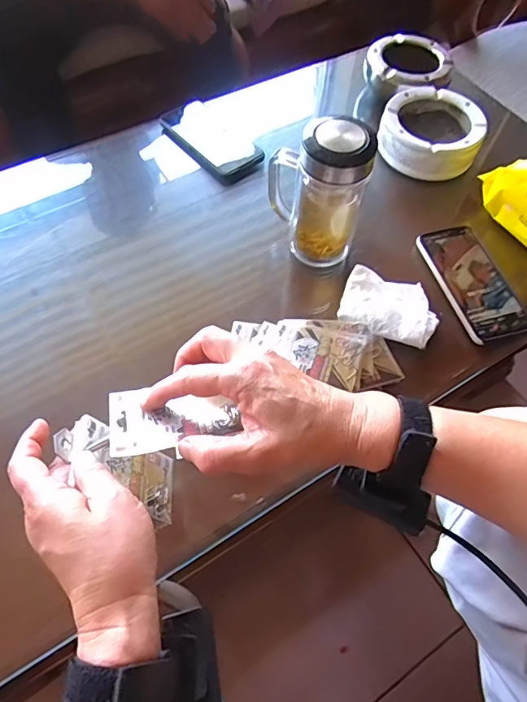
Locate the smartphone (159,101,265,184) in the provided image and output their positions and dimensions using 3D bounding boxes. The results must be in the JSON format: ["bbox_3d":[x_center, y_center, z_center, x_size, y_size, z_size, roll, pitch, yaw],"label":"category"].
[{"bbox_3d":[-0.078,-0.309,0.692,0.080,0.016,0.167,-36,68,-20],"label":"smartphone"}]

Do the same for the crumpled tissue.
[{"bbox_3d":[0.145,-0.049,0.542,0.109,0.024,0.070,21,62,9],"label":"crumpled tissue"}]

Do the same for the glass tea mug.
[{"bbox_3d":[0.057,-0.176,0.538,0.105,0.165,0.068,6,60,1],"label":"glass tea mug"}]

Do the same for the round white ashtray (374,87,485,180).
[{"bbox_3d":[0.243,-0.319,0.684,0.141,0.049,0.142,1,60,-2],"label":"round white ashtray"}]

